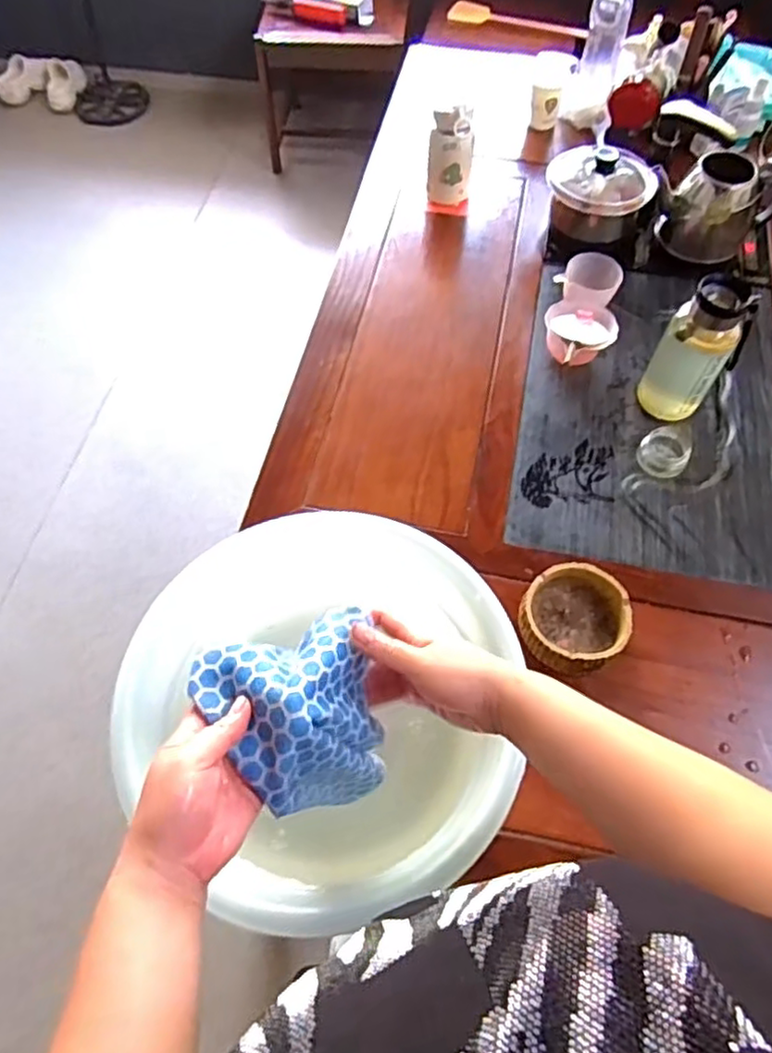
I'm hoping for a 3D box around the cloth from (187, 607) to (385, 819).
[{"bbox_3d":[-0.066,0.154,0.521,0.122,0.155,0.124,-23,67,-13],"label":"cloth"}]

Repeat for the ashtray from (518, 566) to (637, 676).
[{"bbox_3d":[0.216,0.110,0.766,0.116,0.058,0.124,0,61,0],"label":"ashtray"}]

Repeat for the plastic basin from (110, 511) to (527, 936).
[{"bbox_3d":[-0.056,0.183,0.680,0.371,0.197,0.352,0,61,0],"label":"plastic basin"}]

